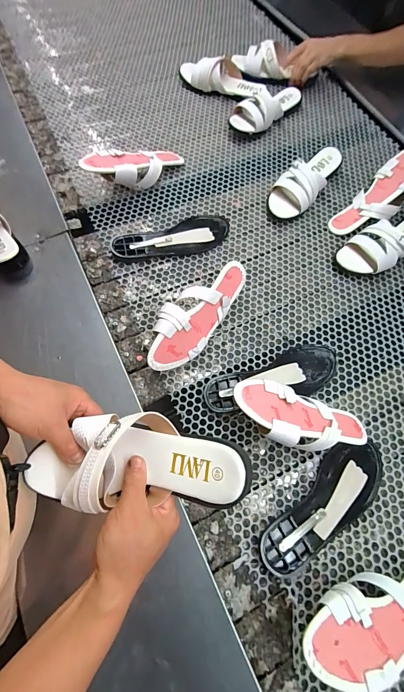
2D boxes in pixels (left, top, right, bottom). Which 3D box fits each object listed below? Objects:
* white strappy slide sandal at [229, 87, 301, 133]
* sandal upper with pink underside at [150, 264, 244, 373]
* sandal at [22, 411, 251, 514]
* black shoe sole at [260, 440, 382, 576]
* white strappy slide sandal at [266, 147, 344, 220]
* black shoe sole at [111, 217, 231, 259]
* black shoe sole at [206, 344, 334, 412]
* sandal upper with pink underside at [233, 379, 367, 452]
[{"bbox_3d":[0.167,-0.632,0.806,0.219,0.062,0.100,-40,75,-17],"label":"white strappy slide sandal"},{"bbox_3d":[-0.012,-0.058,0.551,0.239,0.096,0.052,-50,34,-14],"label":"sandal upper with pink underside"},{"bbox_3d":[-0.073,0.121,0.324,0.236,0.058,0.092,-2,67,9],"label":"sandal"},{"bbox_3d":[0.195,0.245,0.473,0.246,0.022,0.087,-41,75,-17],"label":"black shoe sole"},{"bbox_3d":[0.238,-0.384,0.705,0.094,0.065,0.235,37,71,12],"label":"white strappy slide sandal"},{"bbox_3d":[-0.060,-0.225,0.651,0.245,0.023,0.083,-20,70,-10],"label":"black shoe sole"},{"bbox_3d":[0.128,0.057,0.554,0.252,0.017,0.084,-14,69,-8],"label":"black shoe sole"},{"bbox_3d":[0.163,0.115,0.482,0.236,0.032,0.090,18,67,-14],"label":"sandal upper with pink underside"}]

